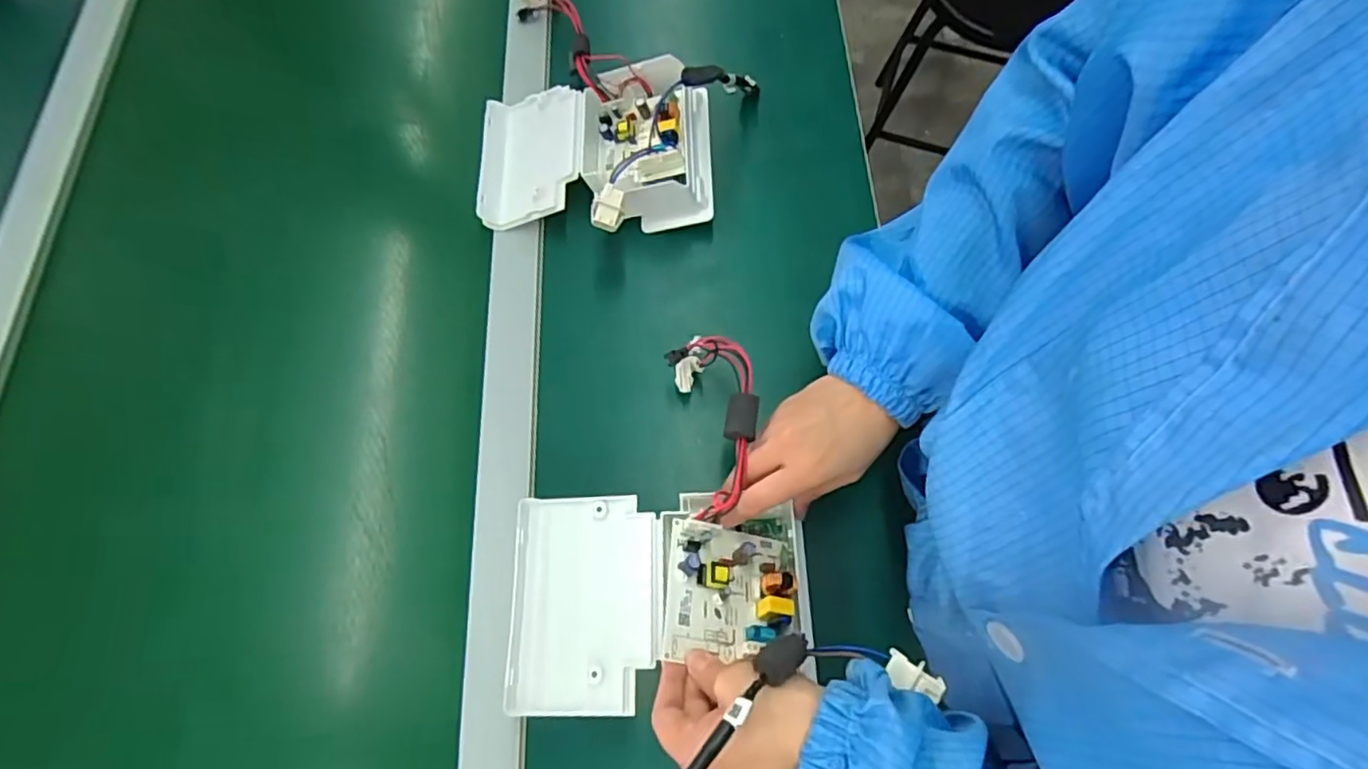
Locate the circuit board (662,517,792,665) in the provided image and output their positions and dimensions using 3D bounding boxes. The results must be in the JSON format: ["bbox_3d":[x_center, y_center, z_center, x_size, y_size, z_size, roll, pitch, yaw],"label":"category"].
[{"bbox_3d":[0.032,0.128,0.394,0.082,0.021,0.079,10,52,-13],"label":"circuit board"}]

